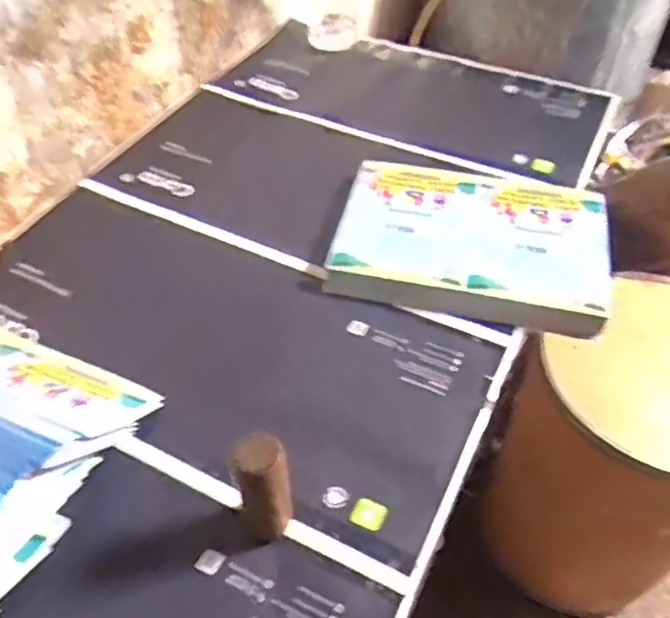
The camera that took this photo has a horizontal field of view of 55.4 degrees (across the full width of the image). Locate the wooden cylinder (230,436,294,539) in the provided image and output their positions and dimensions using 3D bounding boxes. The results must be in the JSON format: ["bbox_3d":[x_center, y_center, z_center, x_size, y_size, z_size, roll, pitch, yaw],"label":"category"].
[{"bbox_3d":[-0.056,0.143,0.508,0.040,0.108,0.038,-8,48,-8],"label":"wooden cylinder"}]

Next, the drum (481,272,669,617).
[{"bbox_3d":[0.485,0.251,1.095,0.339,0.520,0.339,0,47,0],"label":"drum"}]

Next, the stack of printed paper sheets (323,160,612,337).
[{"bbox_3d":[0.162,-0.085,0.759,0.314,0.043,0.231,10,48,8],"label":"stack of printed paper sheets"}]

